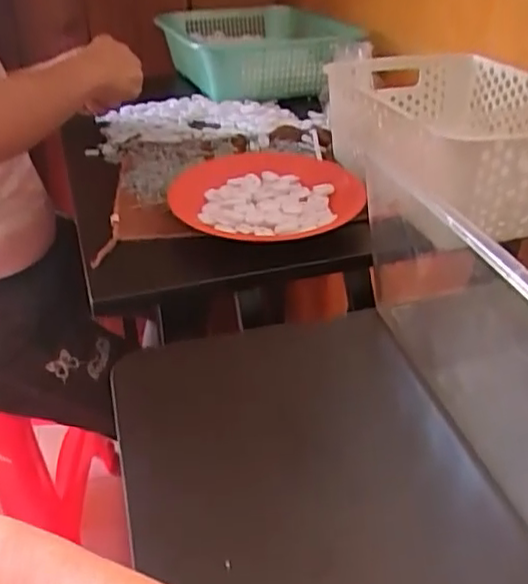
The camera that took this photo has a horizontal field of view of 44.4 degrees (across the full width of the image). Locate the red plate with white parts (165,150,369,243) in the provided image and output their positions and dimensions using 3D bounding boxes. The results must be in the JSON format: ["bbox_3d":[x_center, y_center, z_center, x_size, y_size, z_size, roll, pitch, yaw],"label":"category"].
[{"bbox_3d":[0.000,-0.098,0.671,0.192,0.035,0.200,-8,31,-11],"label":"red plate with white parts"}]

